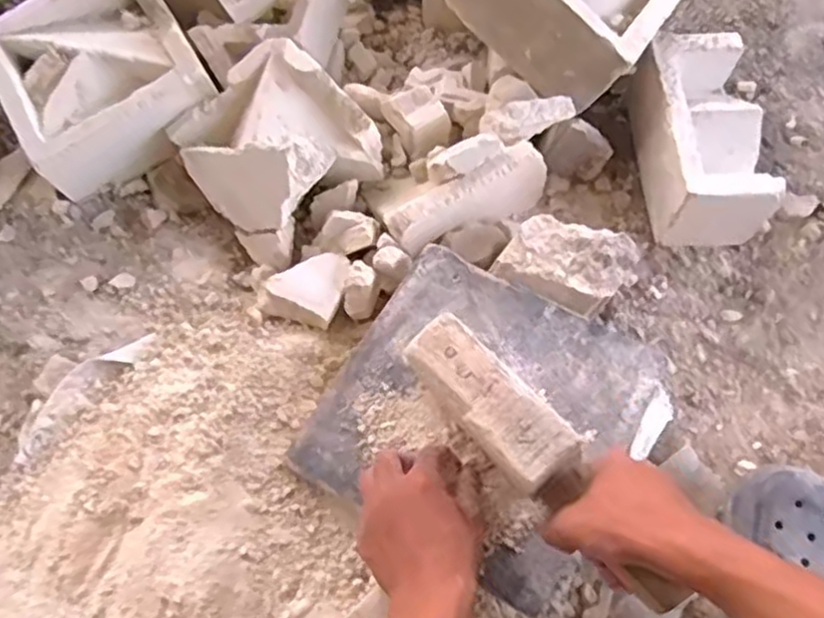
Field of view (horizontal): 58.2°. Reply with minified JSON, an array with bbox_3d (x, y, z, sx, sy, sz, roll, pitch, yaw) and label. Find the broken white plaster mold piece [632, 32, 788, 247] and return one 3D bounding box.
[{"bbox_3d":[0.303,-0.176,0.780,0.107,0.111,0.192,-5,66,-1],"label":"broken white plaster mold piece"}]

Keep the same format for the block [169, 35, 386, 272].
[{"bbox_3d":[-0.143,-0.168,0.767,0.164,0.092,0.179,-39,70,-15],"label":"block"}]

